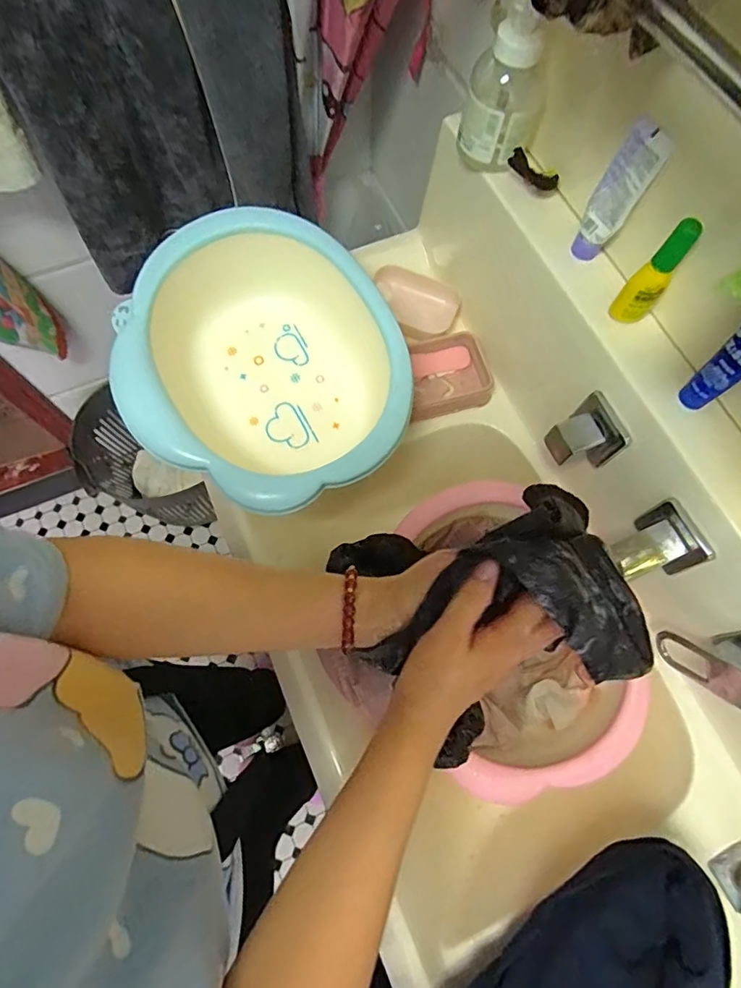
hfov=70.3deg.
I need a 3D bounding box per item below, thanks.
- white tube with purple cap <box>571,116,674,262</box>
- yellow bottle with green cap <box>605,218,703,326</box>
[{"bbox_3d":[0.210,-0.252,0.451,0.038,0.114,0.028,34,74,11],"label":"white tube with purple cap"},{"bbox_3d":[0.233,-0.180,0.434,0.026,0.103,0.031,43,76,13],"label":"yellow bottle with green cap"}]

